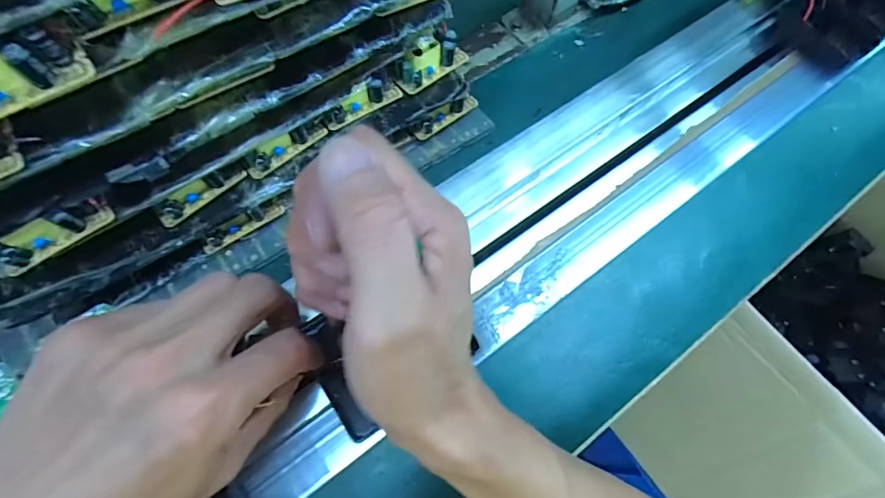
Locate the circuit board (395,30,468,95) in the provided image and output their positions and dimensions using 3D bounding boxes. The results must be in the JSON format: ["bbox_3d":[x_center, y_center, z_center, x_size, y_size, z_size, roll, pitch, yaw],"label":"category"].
[{"bbox_3d":[-0.009,-0.150,0.345,0.062,0.023,0.021,-37,74,-15],"label":"circuit board"}]

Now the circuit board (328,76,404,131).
[{"bbox_3d":[-0.060,-0.114,0.330,0.061,0.021,0.014,-33,73,-14],"label":"circuit board"}]

